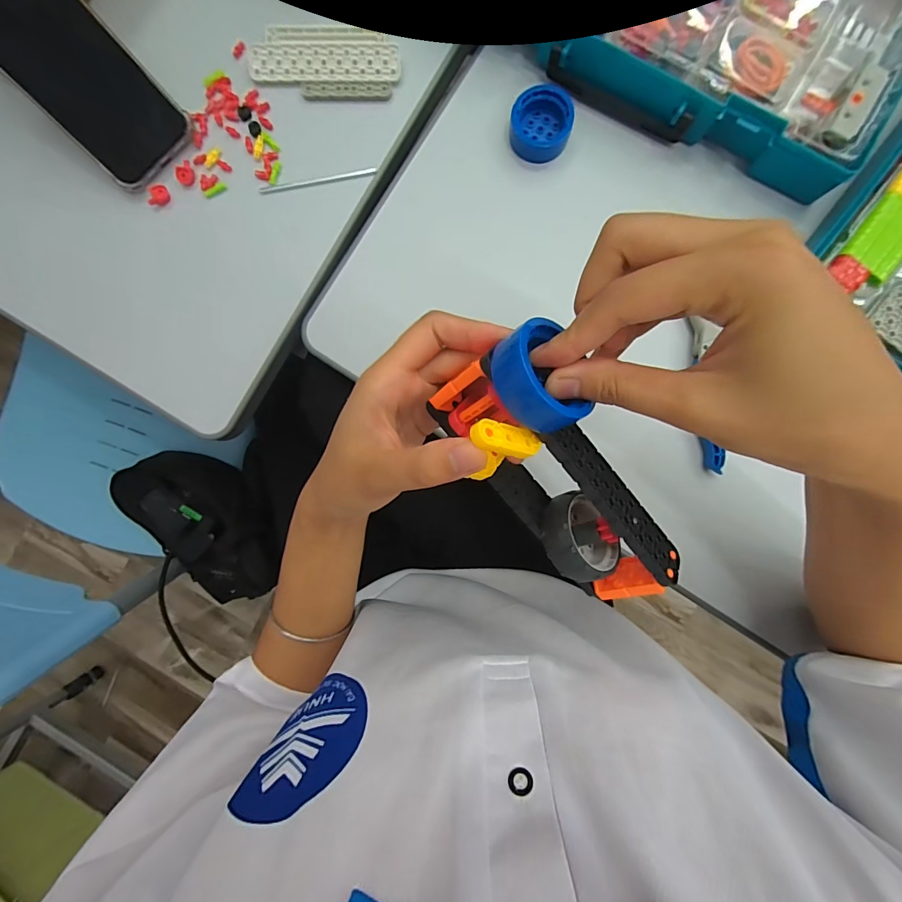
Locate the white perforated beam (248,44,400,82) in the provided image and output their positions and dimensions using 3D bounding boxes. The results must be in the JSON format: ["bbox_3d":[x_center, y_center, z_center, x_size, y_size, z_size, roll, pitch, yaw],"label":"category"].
[{"bbox_3d":[-0.103,-0.317,0.340,0.122,0.009,0.027,3,90,2],"label":"white perforated beam"}]

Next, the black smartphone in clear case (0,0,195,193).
[{"bbox_3d":[-0.291,-0.295,0.314,0.080,0.011,0.163,-43,116,2],"label":"black smartphone in clear case"}]

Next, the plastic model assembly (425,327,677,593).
[{"bbox_3d":[0.057,0.015,0.216,0.060,0.054,0.151,-37,107,2],"label":"plastic model assembly"}]

